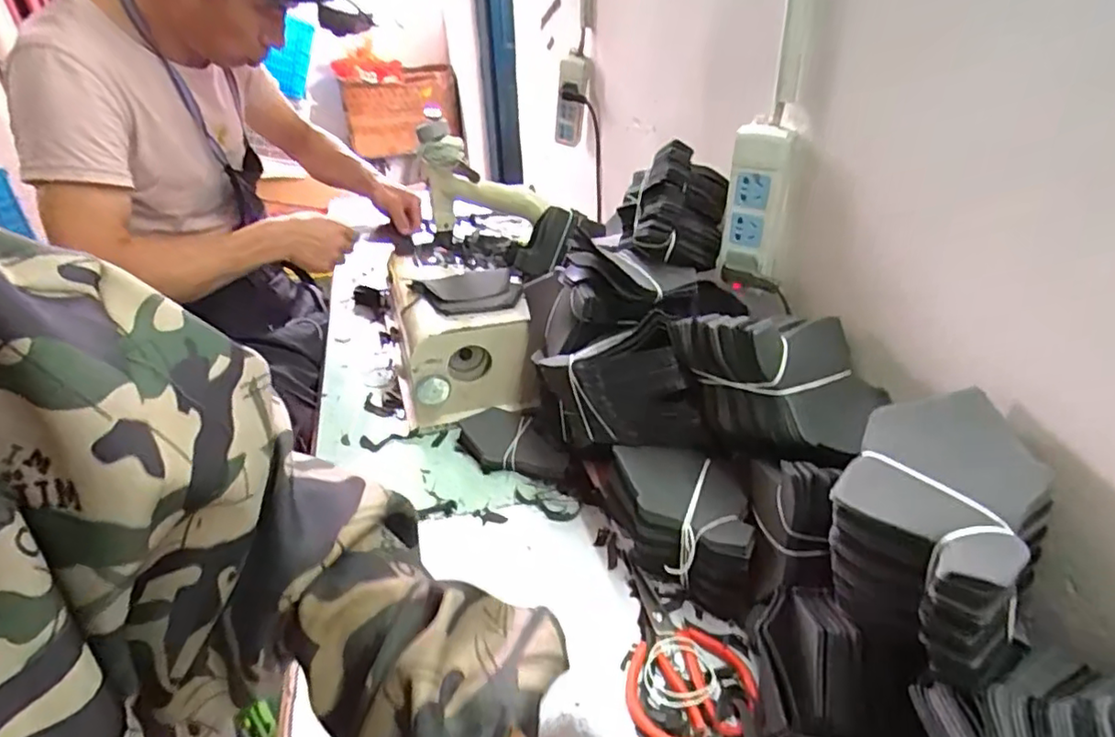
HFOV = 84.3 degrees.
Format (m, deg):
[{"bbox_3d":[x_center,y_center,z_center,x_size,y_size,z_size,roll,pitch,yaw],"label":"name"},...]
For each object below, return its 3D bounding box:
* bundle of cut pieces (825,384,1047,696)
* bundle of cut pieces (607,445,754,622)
[{"bbox_3d":[0.246,0.109,0.410,0.111,0.117,0.155,18,41,32],"label":"bundle of cut pieces"},{"bbox_3d":[0.117,0.156,0.610,0.133,0.110,0.116,2,35,13],"label":"bundle of cut pieces"}]

